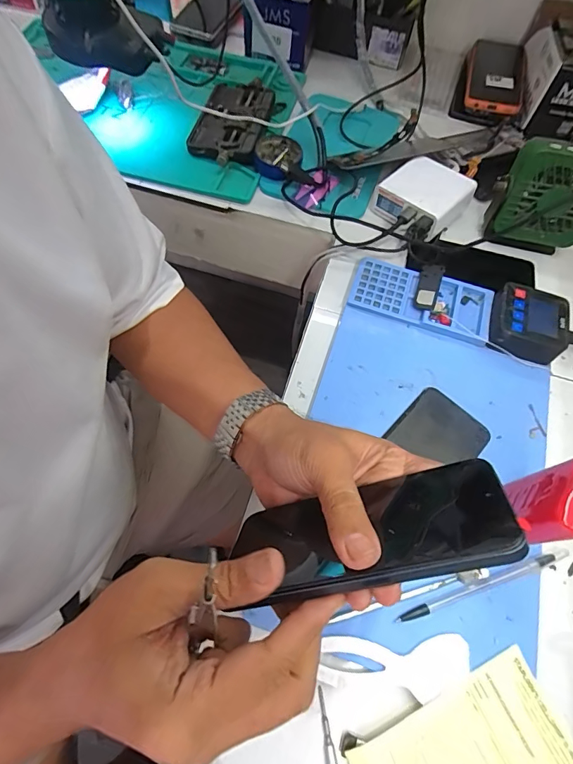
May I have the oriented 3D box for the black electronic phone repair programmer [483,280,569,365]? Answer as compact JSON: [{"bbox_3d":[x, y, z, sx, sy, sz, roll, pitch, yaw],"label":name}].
[{"bbox_3d":[0.249,-0.063,0.425,0.073,0.025,0.072,24,64,8],"label":"black electronic phone repair programmer"}]

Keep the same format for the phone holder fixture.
[{"bbox_3d":[-0.070,-0.352,0.545,0.091,0.025,0.154,9,63,0],"label":"phone holder fixture"}]

